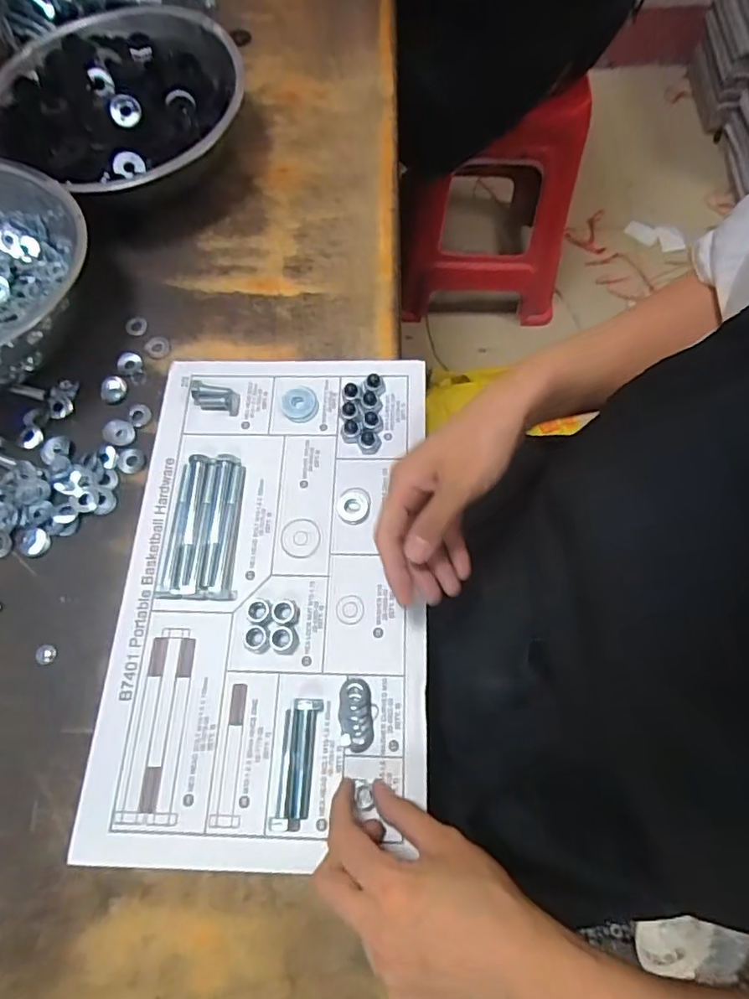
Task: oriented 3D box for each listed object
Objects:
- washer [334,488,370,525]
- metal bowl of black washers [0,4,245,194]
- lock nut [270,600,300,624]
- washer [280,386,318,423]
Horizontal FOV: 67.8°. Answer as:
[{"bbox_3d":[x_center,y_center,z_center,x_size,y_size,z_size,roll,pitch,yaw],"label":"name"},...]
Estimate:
[{"bbox_3d":[-0.017,0.005,0.436,0.027,0.005,0.030,-2,68,1],"label":"washer"},{"bbox_3d":[-0.250,-0.384,0.565,0.252,0.074,0.230,-1,68,2],"label":"metal bowl of black washers"},{"bbox_3d":[-0.065,0.081,0.403,0.019,0.008,0.016,6,68,5],"label":"lock nut"},{"bbox_3d":[-0.063,-0.081,0.470,0.030,0.008,0.033,-1,68,2],"label":"washer"}]

